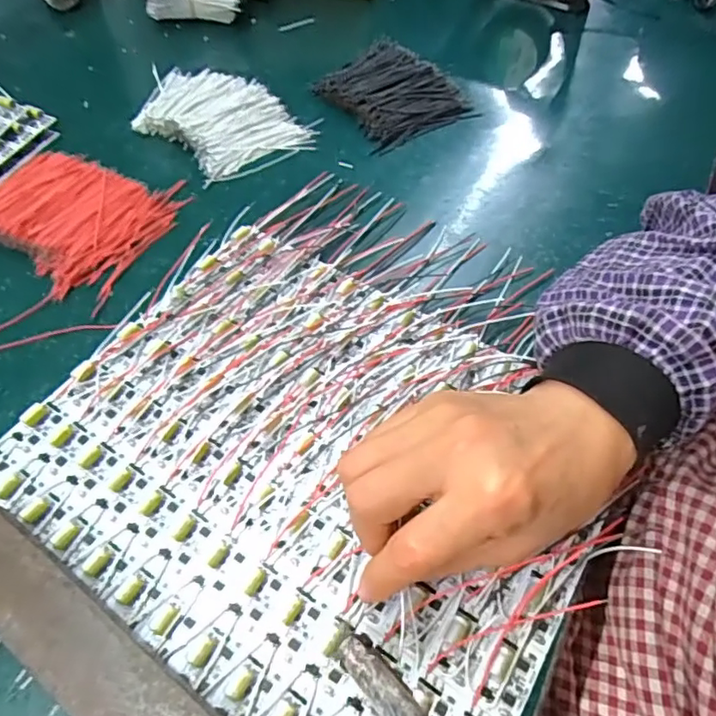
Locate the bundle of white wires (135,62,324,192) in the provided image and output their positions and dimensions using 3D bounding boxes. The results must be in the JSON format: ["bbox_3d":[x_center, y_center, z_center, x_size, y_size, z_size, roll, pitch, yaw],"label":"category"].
[{"bbox_3d":[-0.124,-0.208,0.476,0.102,0.016,0.161,-38,64,-24],"label":"bundle of white wires"}]

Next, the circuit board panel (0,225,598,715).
[{"bbox_3d":[-0.028,0.050,0.303,0.288,0.011,0.236,29,60,18],"label":"circuit board panel"}]

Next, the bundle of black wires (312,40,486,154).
[{"bbox_3d":[0.031,-0.235,0.494,0.102,0.020,0.112,-26,59,-17],"label":"bundle of black wires"}]

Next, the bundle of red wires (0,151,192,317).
[{"bbox_3d":[-0.214,-0.103,0.402,0.141,0.017,0.114,18,57,11],"label":"bundle of red wires"}]

